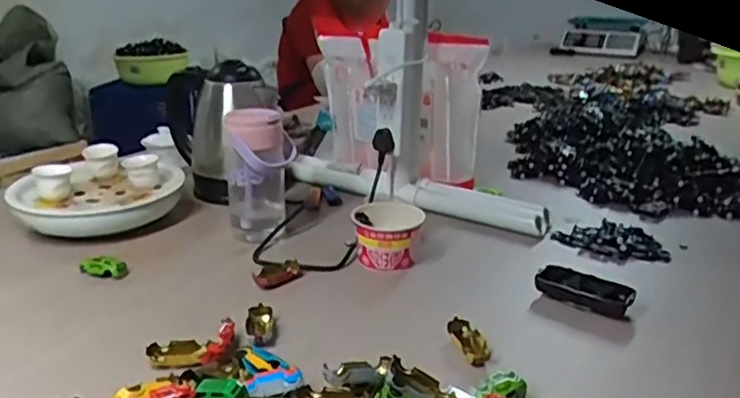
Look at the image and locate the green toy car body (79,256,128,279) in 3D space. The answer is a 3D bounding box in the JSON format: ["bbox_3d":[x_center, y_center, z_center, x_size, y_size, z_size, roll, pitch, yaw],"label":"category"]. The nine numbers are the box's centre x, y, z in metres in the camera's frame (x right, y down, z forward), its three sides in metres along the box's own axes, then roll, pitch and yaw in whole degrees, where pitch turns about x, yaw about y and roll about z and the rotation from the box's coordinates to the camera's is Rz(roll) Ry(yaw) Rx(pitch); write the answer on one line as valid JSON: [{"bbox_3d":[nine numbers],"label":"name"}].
[{"bbox_3d":[-0.341,0.086,0.822,0.057,0.017,0.033,7,22,20],"label":"green toy car body"}]

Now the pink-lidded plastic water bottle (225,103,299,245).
[{"bbox_3d":[-0.160,-0.034,0.909,0.073,0.178,0.076,-14,24,-32],"label":"pink-lidded plastic water bottle"}]

